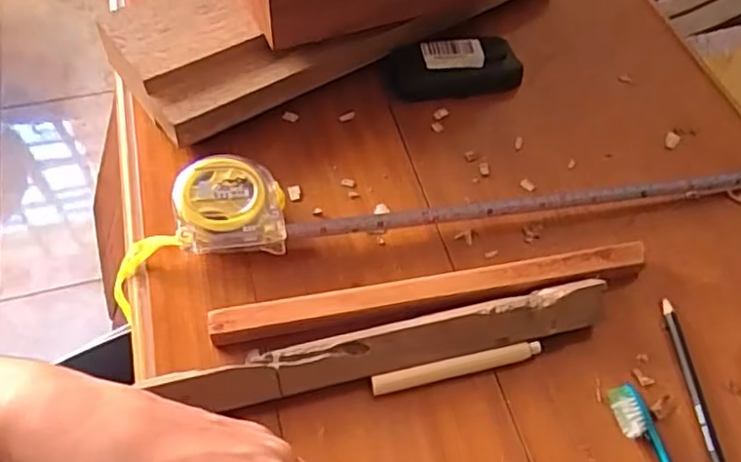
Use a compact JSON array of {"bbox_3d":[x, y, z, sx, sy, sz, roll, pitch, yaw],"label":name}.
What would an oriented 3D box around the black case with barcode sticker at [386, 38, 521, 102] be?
[{"bbox_3d":[0.069,-0.131,0.523,0.107,0.033,0.035,-7,56,-10],"label":"black case with barcode sticker"}]

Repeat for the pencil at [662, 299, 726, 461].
[{"bbox_3d":[0.197,0.118,0.370,0.011,0.004,0.167,1,55,-4],"label":"pencil"}]

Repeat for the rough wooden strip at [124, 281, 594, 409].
[{"bbox_3d":[0.013,0.068,0.384,0.265,0.022,0.030,-10,57,-12],"label":"rough wooden strip"}]

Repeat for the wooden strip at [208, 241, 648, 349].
[{"bbox_3d":[0.042,0.039,0.407,0.279,0.016,0.020,-8,57,-10],"label":"wooden strip"}]

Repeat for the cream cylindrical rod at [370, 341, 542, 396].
[{"bbox_3d":[0.053,0.082,0.387,0.105,0.009,0.009,-9,57,-11],"label":"cream cylindrical rod"}]

